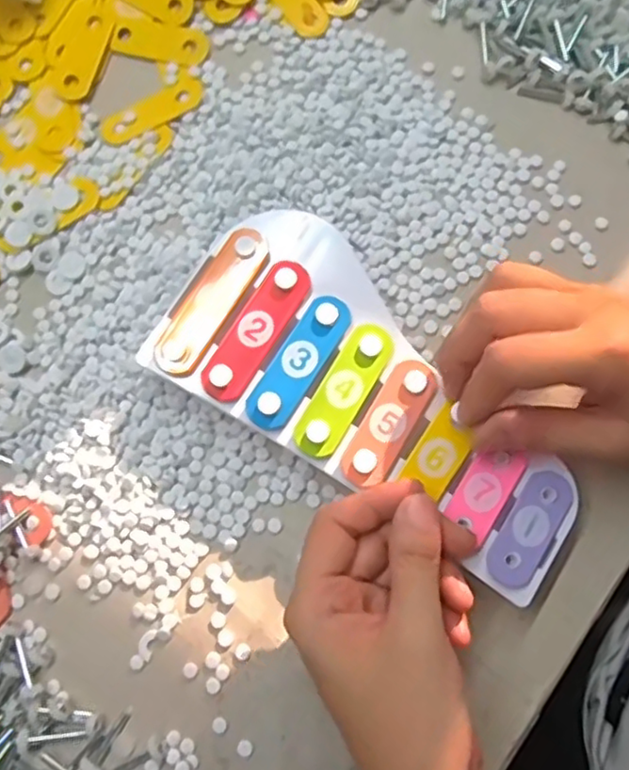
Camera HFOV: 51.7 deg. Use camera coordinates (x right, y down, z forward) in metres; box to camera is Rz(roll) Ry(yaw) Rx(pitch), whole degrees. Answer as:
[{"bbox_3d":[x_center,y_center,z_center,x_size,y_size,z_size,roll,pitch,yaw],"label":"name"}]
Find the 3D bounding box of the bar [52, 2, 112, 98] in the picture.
[{"bbox_3d":[-0.140,-0.204,0.396,0.023,0.004,0.064,19,80,4],"label":"bar"}]

